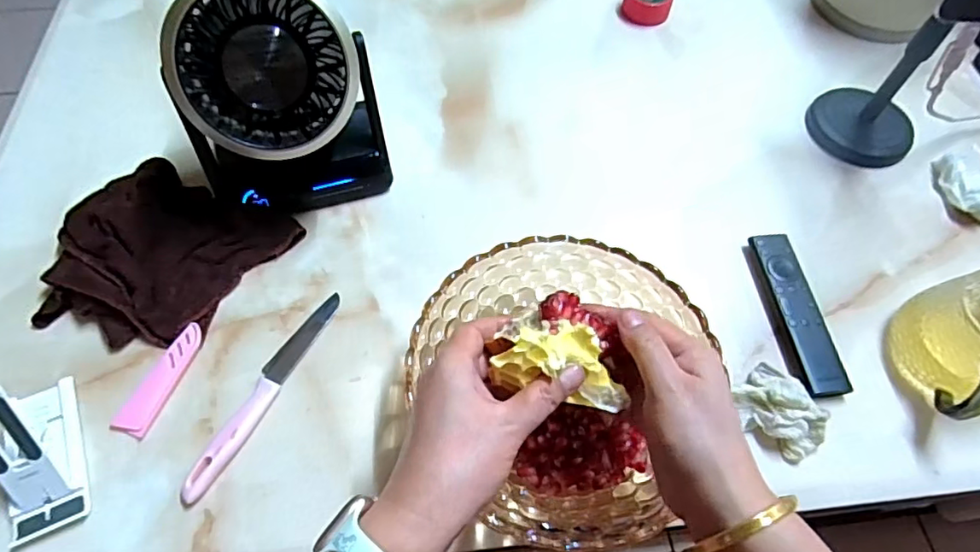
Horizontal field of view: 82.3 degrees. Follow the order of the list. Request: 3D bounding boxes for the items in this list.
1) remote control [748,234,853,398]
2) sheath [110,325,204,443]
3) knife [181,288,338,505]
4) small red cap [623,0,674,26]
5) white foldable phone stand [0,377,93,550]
[{"bbox_3d":[0.276,0.030,0.506,0.034,0.017,0.157,-4,59,-3],"label":"remote control"},{"bbox_3d":[-0.273,0.083,0.464,0.028,0.012,0.096,18,60,10],"label":"sheath"},{"bbox_3d":[-0.184,0.091,0.462,0.025,0.011,0.193,21,61,12],"label":"knife"},{"bbox_3d":[0.203,-0.354,0.723,0.062,0.034,0.054,15,60,8],"label":"small red cap"},{"bbox_3d":[-0.339,0.120,0.404,0.048,0.073,0.113,-20,61,-12],"label":"white foldable phone stand"}]

